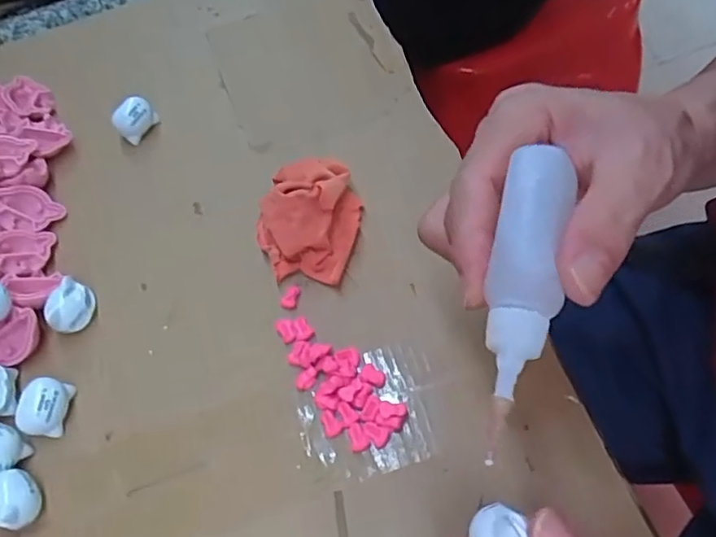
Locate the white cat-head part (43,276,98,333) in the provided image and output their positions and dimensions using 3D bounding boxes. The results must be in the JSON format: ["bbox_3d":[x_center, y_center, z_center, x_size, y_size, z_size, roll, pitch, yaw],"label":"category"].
[{"bbox_3d":[-0.146,0.020,0.301,0.015,0.021,0.025,17,65,18],"label":"white cat-head part"}]

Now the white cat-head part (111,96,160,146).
[{"bbox_3d":[-0.136,-0.090,0.362,0.016,0.024,0.023,22,66,20],"label":"white cat-head part"}]

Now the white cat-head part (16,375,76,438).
[{"bbox_3d":[-0.149,0.065,0.278,0.019,0.017,0.025,2,59,4],"label":"white cat-head part"}]

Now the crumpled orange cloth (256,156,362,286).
[{"bbox_3d":[-0.026,-0.030,0.305,0.049,0.030,0.064,14,61,11],"label":"crumpled orange cloth"}]

